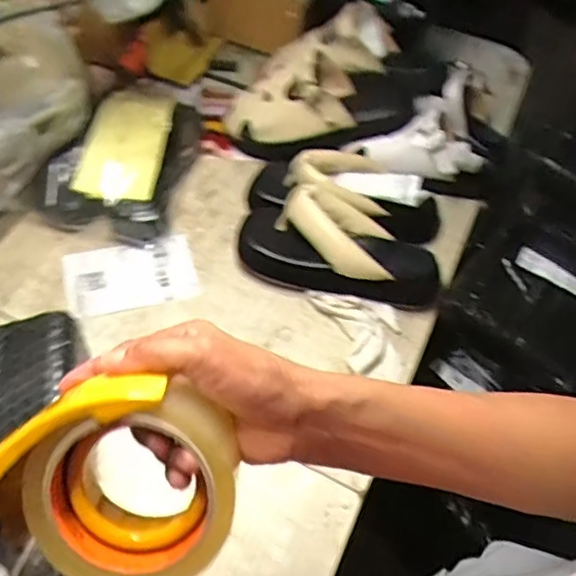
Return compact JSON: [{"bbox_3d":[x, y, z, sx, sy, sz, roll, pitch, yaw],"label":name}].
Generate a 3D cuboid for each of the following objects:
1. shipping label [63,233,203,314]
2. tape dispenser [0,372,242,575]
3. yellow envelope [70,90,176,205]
[{"bbox_3d":[-0.190,-0.017,0.702,0.148,0.009,0.086,-11,64,-16],"label":"shipping label"},{"bbox_3d":[-0.101,0.096,0.303,0.145,0.063,0.105,0,96,-3],"label":"tape dispenser"},{"bbox_3d":[-0.208,-0.189,0.751,0.096,0.027,0.193,8,54,1],"label":"yellow envelope"}]

